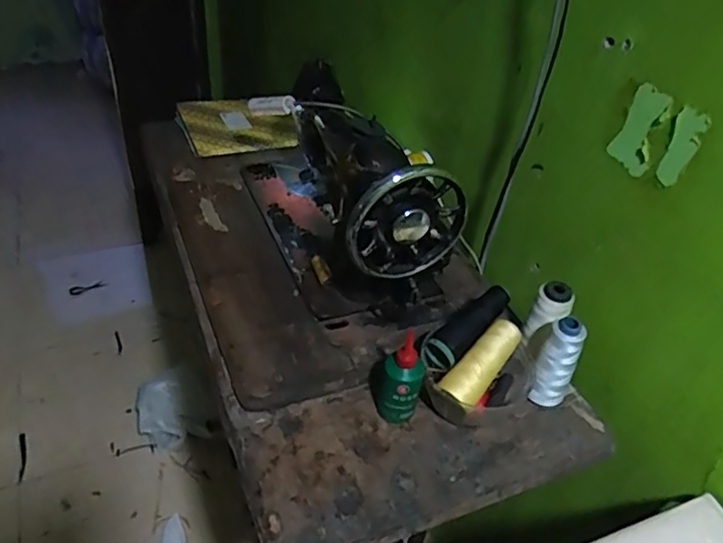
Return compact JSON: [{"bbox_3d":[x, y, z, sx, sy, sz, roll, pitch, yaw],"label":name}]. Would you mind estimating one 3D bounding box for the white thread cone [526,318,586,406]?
[{"bbox_3d":[0.214,0.101,0.660,0.036,0.116,0.036,16,41,11],"label":"white thread cone"}]

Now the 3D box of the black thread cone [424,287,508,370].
[{"bbox_3d":[0.121,0.059,0.673,0.120,0.035,0.036,-39,56,-23],"label":"black thread cone"}]

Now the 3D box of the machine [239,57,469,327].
[{"bbox_3d":[-0.044,-0.133,0.797,0.168,0.198,0.405,-16,45,-25],"label":"machine"}]

